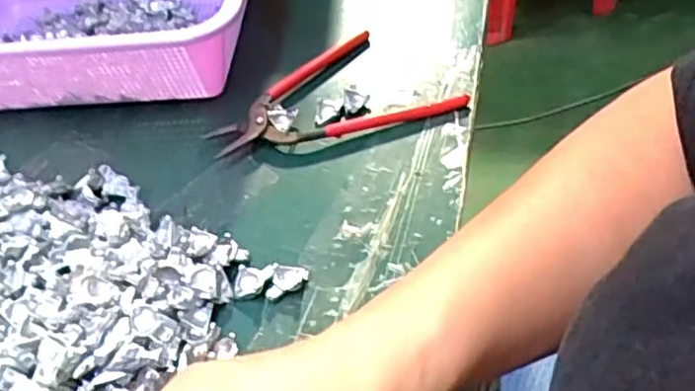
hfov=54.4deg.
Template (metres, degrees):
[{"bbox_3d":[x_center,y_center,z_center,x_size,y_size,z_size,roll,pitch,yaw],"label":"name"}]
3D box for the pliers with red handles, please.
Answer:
[{"bbox_3d":[-0.014,-0.057,0.447,0.149,0.012,0.111,-31,50,-20],"label":"pliers with red handles"}]

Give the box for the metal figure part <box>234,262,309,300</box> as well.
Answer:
[{"bbox_3d":[-0.041,0.046,0.360,0.037,0.008,0.020,1,47,10],"label":"metal figure part"}]

